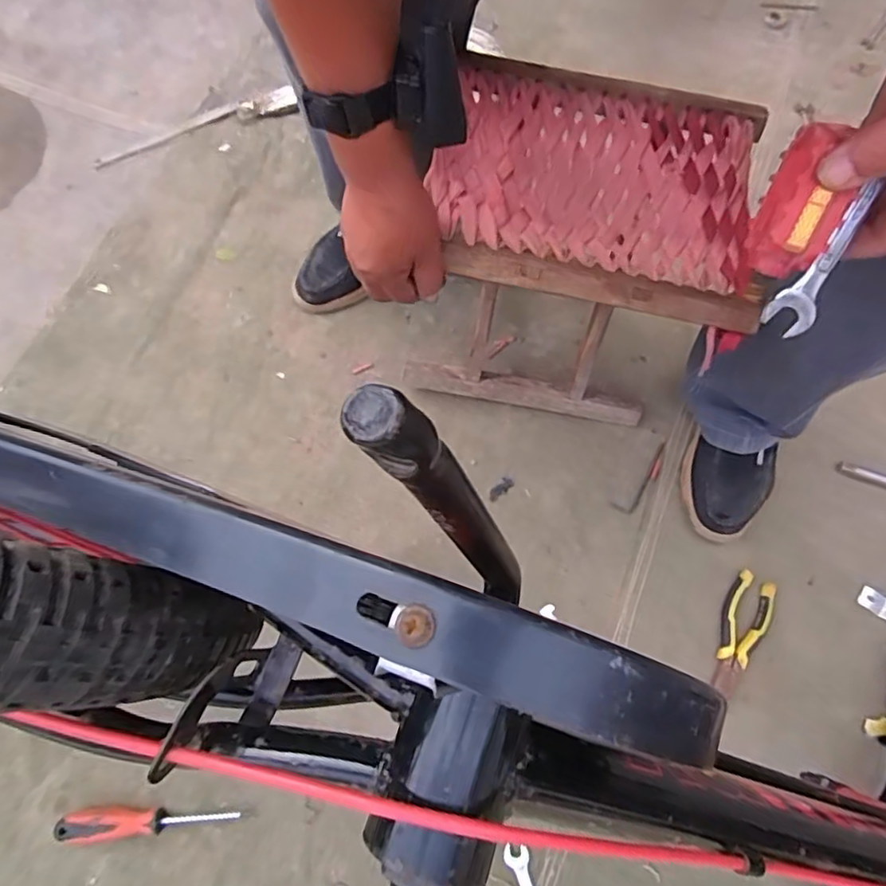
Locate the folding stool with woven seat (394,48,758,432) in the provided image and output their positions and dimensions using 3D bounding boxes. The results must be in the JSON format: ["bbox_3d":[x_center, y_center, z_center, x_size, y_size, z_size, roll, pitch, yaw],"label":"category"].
[{"bbox_3d":[0.129,-0.195,0.680,0.302,0.323,0.224,8,71,3],"label":"folding stool with woven seat"}]

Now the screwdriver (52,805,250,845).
[{"bbox_3d":[-0.315,0.408,0.645,0.194,0.024,0.034,-4,70,-1],"label":"screwdriver"}]

